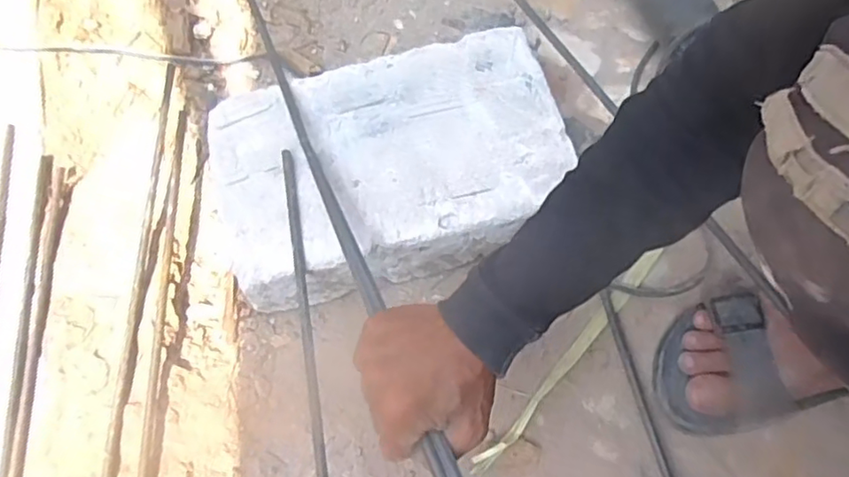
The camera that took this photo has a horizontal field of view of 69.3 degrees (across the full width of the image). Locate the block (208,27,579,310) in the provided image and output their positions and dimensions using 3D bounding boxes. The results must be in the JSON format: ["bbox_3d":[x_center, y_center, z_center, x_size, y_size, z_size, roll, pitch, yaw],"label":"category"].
[{"bbox_3d":[-0.031,-0.063,0.600,0.320,0.110,0.203,-16,66,1],"label":"block"}]

